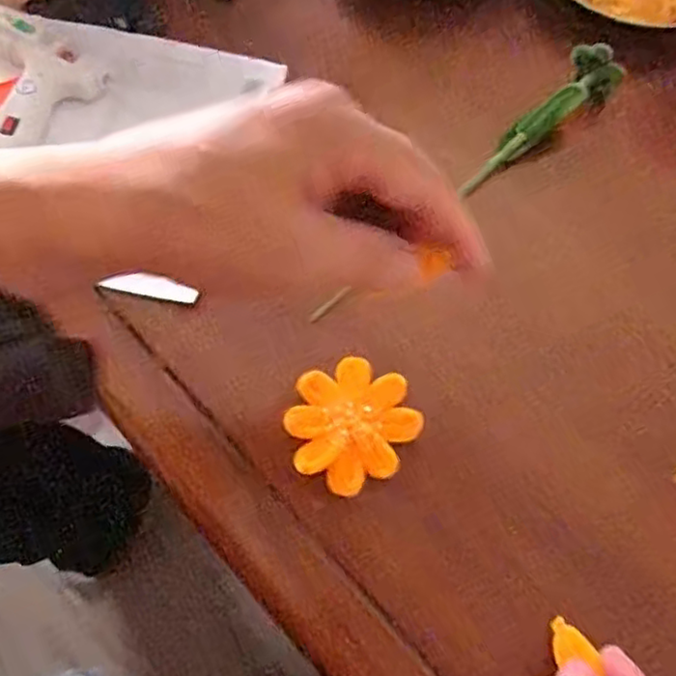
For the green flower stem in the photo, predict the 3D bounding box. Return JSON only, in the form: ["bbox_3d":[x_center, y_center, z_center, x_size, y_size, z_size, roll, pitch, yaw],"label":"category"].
[{"bbox_3d":[0.099,-0.104,0.453,0.045,0.030,0.292,40,72,14],"label":"green flower stem"}]

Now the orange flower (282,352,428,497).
[{"bbox_3d":[0.008,0.050,0.391,0.074,0.010,0.073,-22,69,-10],"label":"orange flower"}]

